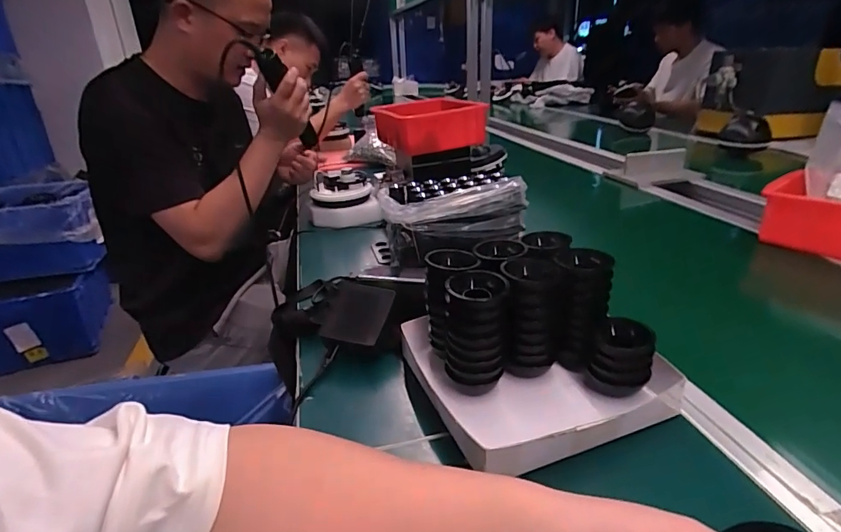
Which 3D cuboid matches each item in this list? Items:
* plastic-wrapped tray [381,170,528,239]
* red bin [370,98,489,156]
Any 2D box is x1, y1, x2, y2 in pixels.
[{"bbox_3d":[0.048,-0.088,0.700,0.208,0.074,0.097,-7,24,-10],"label":"plastic-wrapped tray"},{"bbox_3d":[0.013,-0.281,0.935,0.159,0.075,0.202,-13,26,-22],"label":"red bin"}]

